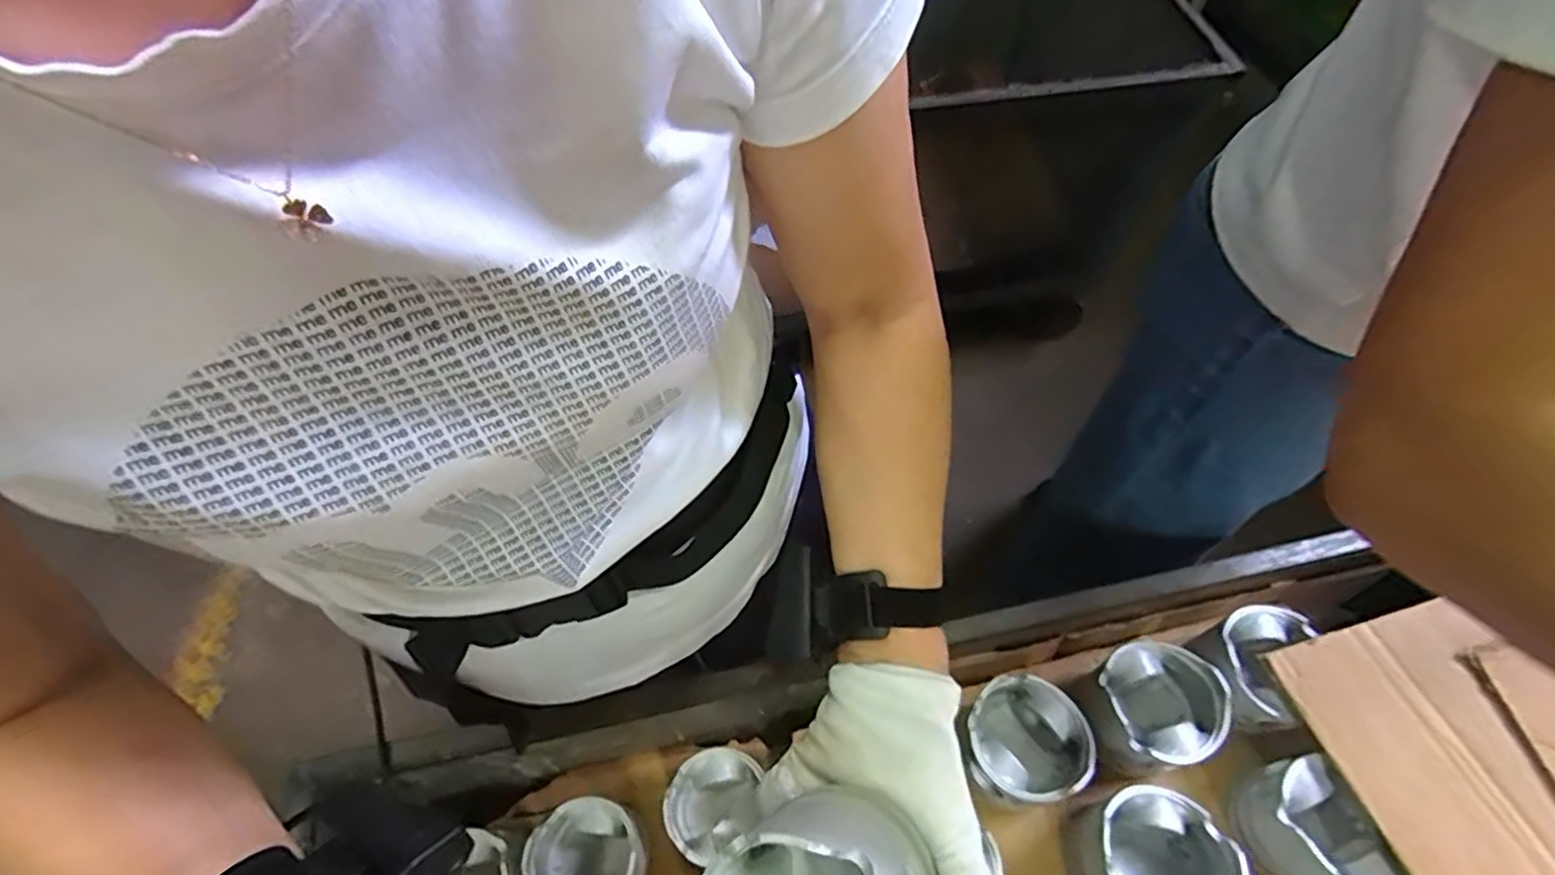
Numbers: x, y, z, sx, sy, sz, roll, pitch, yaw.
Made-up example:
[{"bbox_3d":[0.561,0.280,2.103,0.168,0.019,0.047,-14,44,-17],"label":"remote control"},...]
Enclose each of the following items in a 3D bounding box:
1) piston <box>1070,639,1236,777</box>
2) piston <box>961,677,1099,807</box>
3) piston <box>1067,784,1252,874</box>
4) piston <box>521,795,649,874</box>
[{"bbox_3d":[0.306,0.222,0.563,0.098,0.070,0.092,-32,61,-15],"label":"piston"},{"bbox_3d":[0.200,0.250,0.560,0.092,0.066,0.093,-2,58,3],"label":"piston"},{"bbox_3d":[0.278,0.316,0.512,0.094,0.076,0.089,-2,58,3],"label":"piston"},{"bbox_3d":[-0.165,0.371,0.600,0.097,0.059,0.091,-2,58,3],"label":"piston"}]

